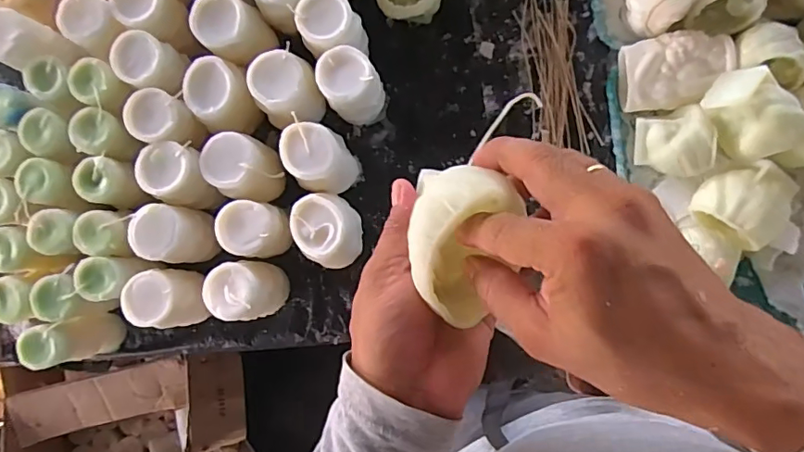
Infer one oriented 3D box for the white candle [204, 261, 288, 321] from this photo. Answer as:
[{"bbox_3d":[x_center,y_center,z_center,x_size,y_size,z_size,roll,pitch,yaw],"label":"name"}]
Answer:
[{"bbox_3d":[-0.171,0.071,0.590,0.055,0.105,0.062,-7,87,7],"label":"white candle"}]

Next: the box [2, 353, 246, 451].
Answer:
[{"bbox_3d":[-0.507,0.373,0.983,0.459,0.160,0.222,-18,86,6],"label":"box"}]

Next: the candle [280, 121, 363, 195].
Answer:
[{"bbox_3d":[-0.089,-0.075,0.593,0.065,0.100,0.076,-18,86,6],"label":"candle"}]

